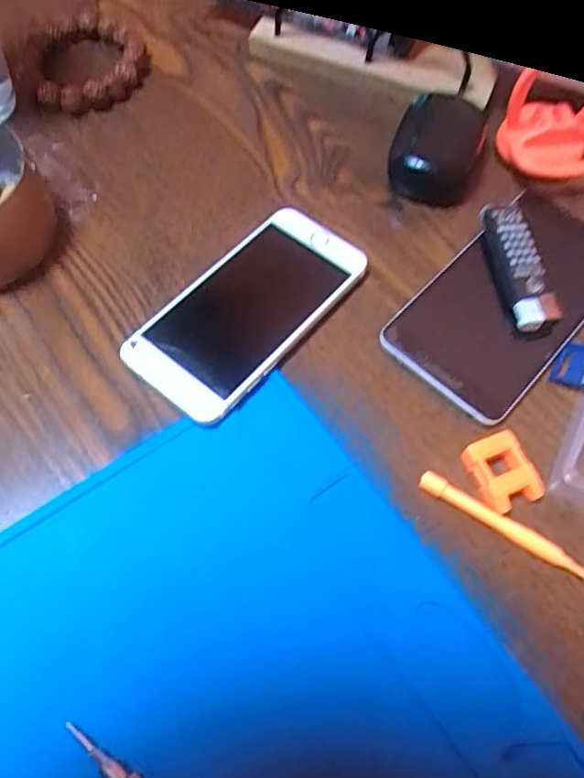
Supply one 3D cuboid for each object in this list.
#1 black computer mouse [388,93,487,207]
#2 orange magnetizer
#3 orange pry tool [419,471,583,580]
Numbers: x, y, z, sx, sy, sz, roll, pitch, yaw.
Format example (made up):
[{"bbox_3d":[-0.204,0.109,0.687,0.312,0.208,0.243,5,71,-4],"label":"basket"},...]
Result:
[{"bbox_3d":[0.090,-0.150,0.371,0.052,0.025,0.071,16,64,5],"label":"black computer mouse"},{"bbox_3d":[0.100,0.040,0.282,0.028,0.013,0.034,-21,67,-13],"label":"orange magnetizer"},{"bbox_3d":[0.098,0.063,0.275,0.082,0.006,0.009,29,66,11],"label":"orange pry tool"}]

